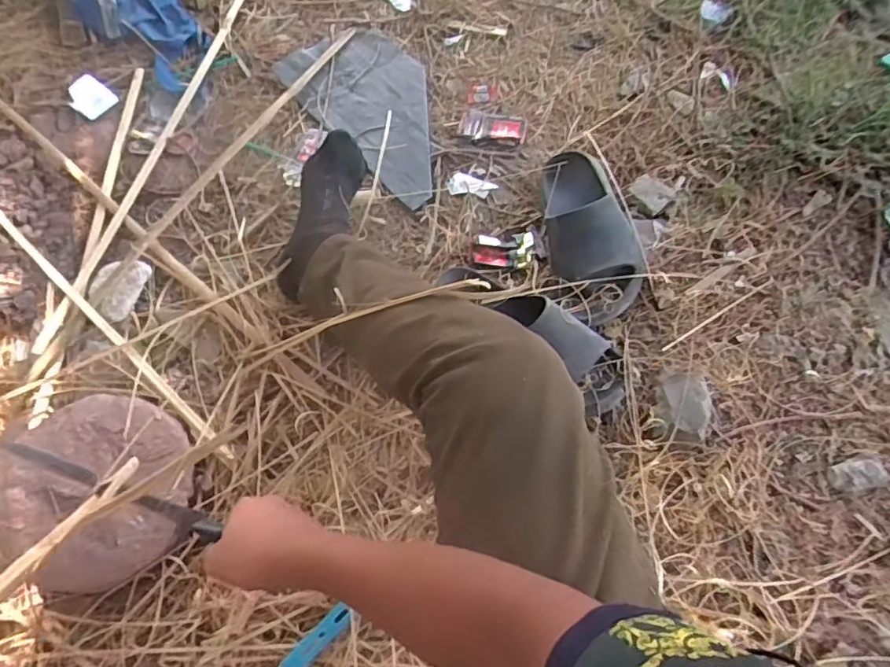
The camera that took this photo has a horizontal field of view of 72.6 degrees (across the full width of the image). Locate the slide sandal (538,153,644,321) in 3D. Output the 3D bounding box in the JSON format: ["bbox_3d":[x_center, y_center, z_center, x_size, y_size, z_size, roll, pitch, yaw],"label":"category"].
[{"bbox_3d":[0.205,-0.155,0.862,0.128,0.095,0.283,-13,67,-5],"label":"slide sandal"}]

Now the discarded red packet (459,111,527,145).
[{"bbox_3d":[0.078,-0.340,1.001,0.110,0.013,0.056,15,70,9],"label":"discarded red packet"}]

